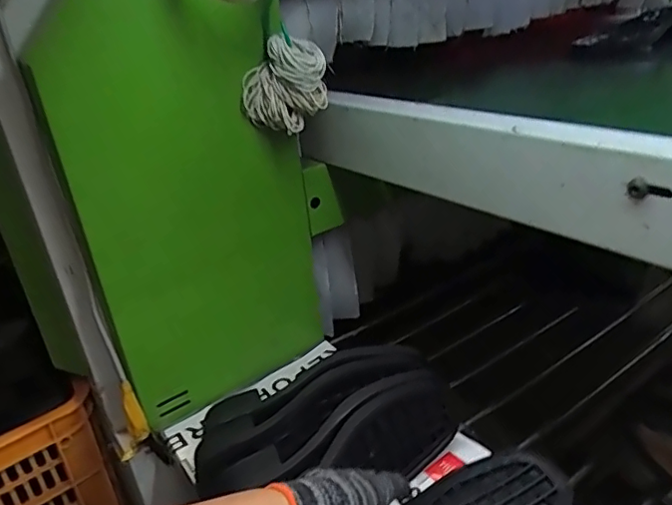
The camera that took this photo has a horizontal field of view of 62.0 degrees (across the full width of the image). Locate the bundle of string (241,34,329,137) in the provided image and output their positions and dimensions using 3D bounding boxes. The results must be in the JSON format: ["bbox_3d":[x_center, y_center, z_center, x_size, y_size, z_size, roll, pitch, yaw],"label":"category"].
[{"bbox_3d":[-0.053,-0.177,0.593,0.078,0.092,0.054,5,28,21],"label":"bundle of string"}]

